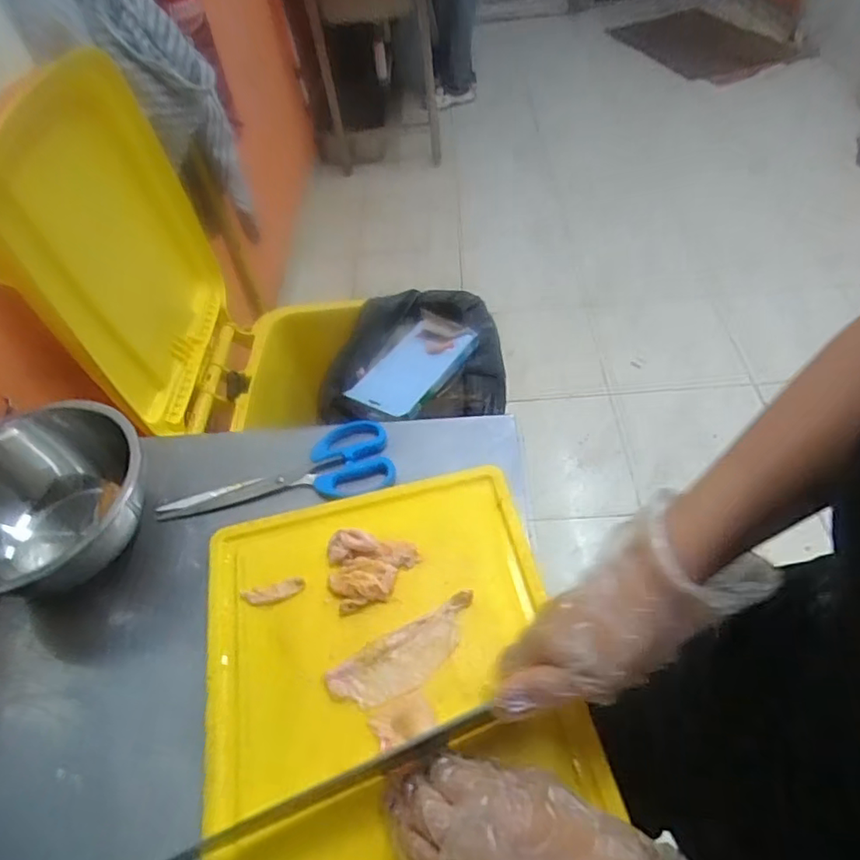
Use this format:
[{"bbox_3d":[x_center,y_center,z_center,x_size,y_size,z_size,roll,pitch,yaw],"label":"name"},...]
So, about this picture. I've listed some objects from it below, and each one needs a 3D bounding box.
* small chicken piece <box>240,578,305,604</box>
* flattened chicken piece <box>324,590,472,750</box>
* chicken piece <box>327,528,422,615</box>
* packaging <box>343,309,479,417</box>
[{"bbox_3d":[-0.118,0.123,0.441,0.047,0.007,0.015,-13,50,-4],"label":"small chicken piece"},{"bbox_3d":[-0.008,0.164,0.395,0.108,0.013,0.064,-26,52,-14],"label":"flattened chicken piece"},{"bbox_3d":[-0.046,0.107,0.440,0.067,0.017,0.058,3,51,10],"label":"chicken piece"},{"bbox_3d":[-0.027,-0.102,0.931,0.130,0.024,0.202,30,67,30],"label":"packaging"}]

